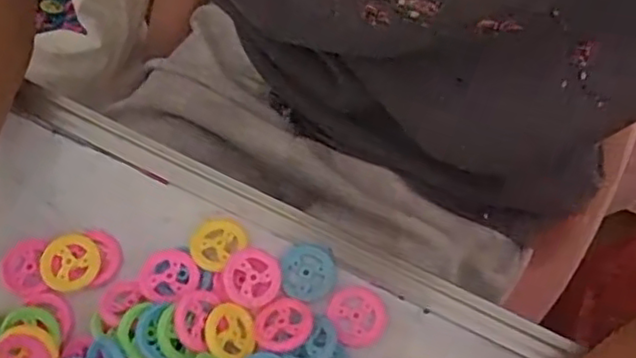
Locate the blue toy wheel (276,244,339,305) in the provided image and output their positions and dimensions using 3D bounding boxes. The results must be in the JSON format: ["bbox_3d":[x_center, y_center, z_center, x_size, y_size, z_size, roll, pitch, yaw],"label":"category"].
[{"bbox_3d":[-0.005,0.048,0.340,0.029,0.005,0.031,0,68,-1],"label":"blue toy wheel"}]

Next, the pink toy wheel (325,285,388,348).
[{"bbox_3d":[0.020,0.069,0.332,0.029,0.004,0.031,0,68,-1],"label":"pink toy wheel"}]

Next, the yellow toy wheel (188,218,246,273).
[{"bbox_3d":[-0.053,0.033,0.341,0.026,0.007,0.029,41,73,14],"label":"yellow toy wheel"}]

